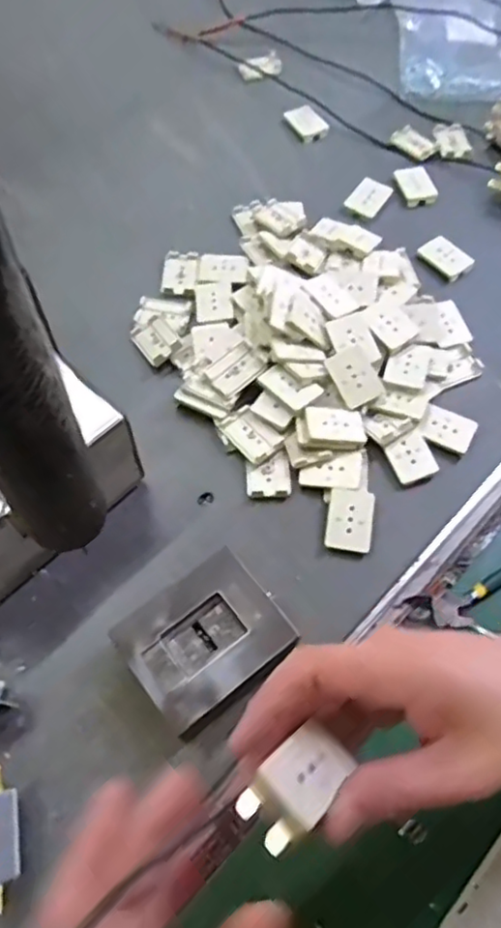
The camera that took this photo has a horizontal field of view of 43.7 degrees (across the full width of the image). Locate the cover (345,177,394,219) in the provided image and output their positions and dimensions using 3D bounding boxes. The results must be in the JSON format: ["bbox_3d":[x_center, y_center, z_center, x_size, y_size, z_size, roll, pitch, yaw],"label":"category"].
[{"bbox_3d":[0.097,-0.220,0.515,0.029,0.007,0.036,33,66,13],"label":"cover"}]

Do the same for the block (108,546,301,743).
[{"bbox_3d":[-0.023,0.095,0.338,0.079,0.027,0.065,-34,70,-18],"label":"block"}]

